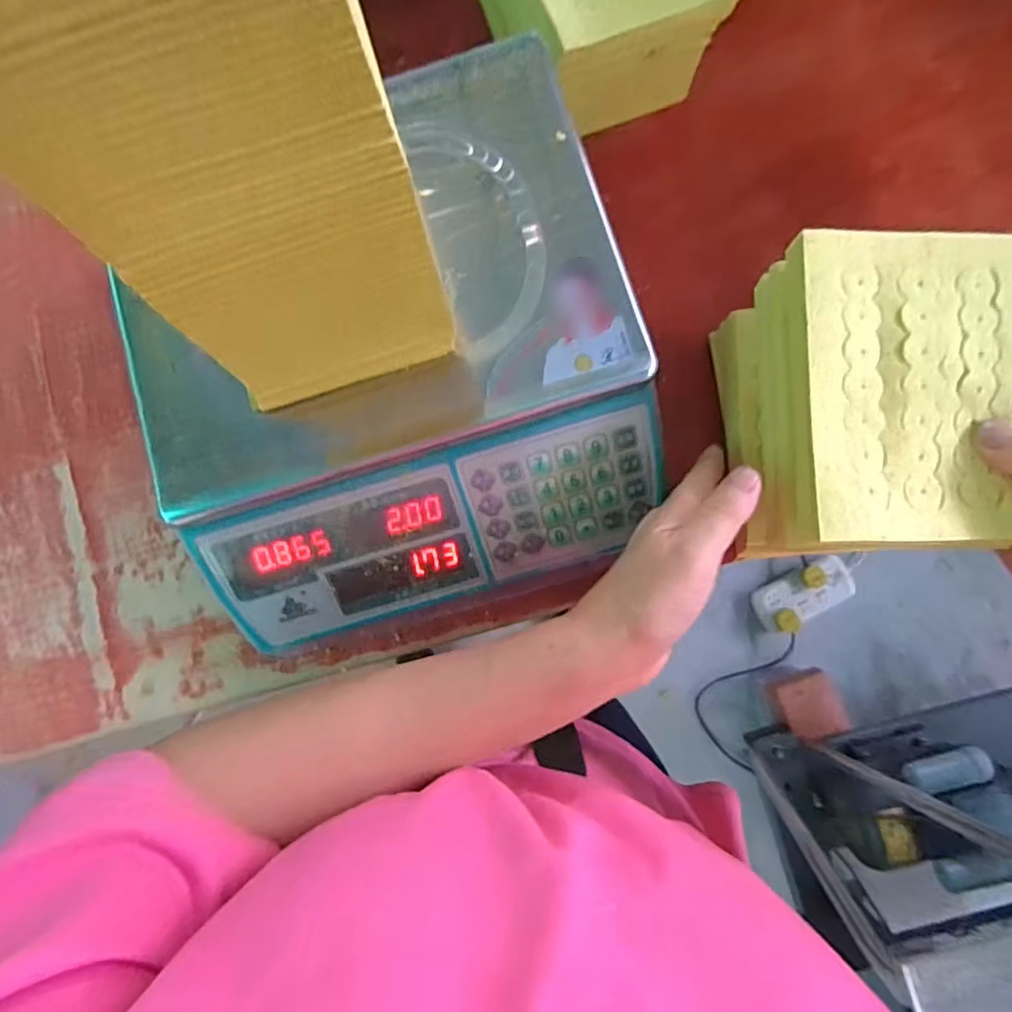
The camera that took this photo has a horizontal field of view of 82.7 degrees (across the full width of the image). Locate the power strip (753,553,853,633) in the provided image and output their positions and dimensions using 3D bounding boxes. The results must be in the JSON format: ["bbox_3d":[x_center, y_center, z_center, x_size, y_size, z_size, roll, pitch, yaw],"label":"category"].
[{"bbox_3d":[0.642,0.190,1.243,0.207,0.047,0.107,-26,84,0],"label":"power strip"}]

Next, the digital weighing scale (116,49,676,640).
[{"bbox_3d":[-0.069,-0.084,0.374,0.292,0.117,0.310,-15,82,3],"label":"digital weighing scale"}]

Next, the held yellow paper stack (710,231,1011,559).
[{"bbox_3d":[0.207,-0.055,0.334,0.120,0.103,0.161,-2,83,5],"label":"held yellow paper stack"}]

